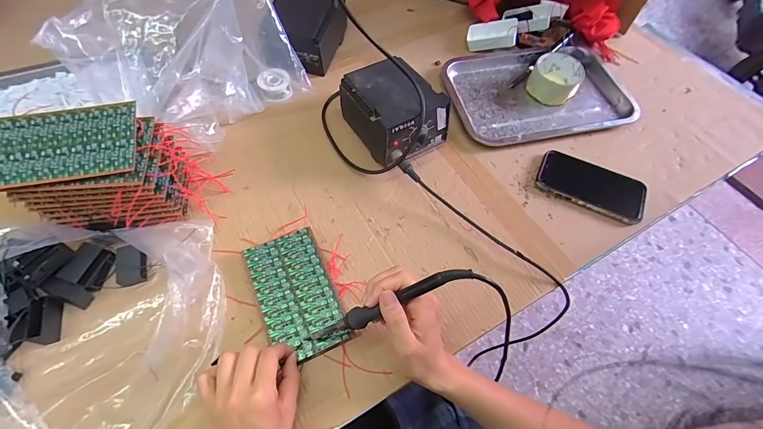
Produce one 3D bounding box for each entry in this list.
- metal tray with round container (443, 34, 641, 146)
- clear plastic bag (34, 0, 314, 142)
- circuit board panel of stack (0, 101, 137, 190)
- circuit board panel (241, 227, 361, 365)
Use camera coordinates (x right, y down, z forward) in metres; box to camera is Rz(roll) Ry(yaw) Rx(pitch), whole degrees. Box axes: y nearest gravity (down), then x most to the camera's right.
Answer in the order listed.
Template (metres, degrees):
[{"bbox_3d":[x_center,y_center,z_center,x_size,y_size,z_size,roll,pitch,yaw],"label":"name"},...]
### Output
[{"bbox_3d":[0.273,-0.230,0.634,0.311,0.051,0.222,-13,61,-10],"label":"metal tray with round container"},{"bbox_3d":[-0.283,-0.231,0.536,0.298,0.177,0.167,-23,63,-15],"label":"clear plastic bag"},{"bbox_3d":[-0.367,-0.082,0.422,0.153,0.006,0.093,-9,71,-7],"label":"circuit board panel of stack"},{"bbox_3d":[-0.106,0.097,0.456,0.093,0.011,0.158,-21,63,-14],"label":"circuit board panel"}]

